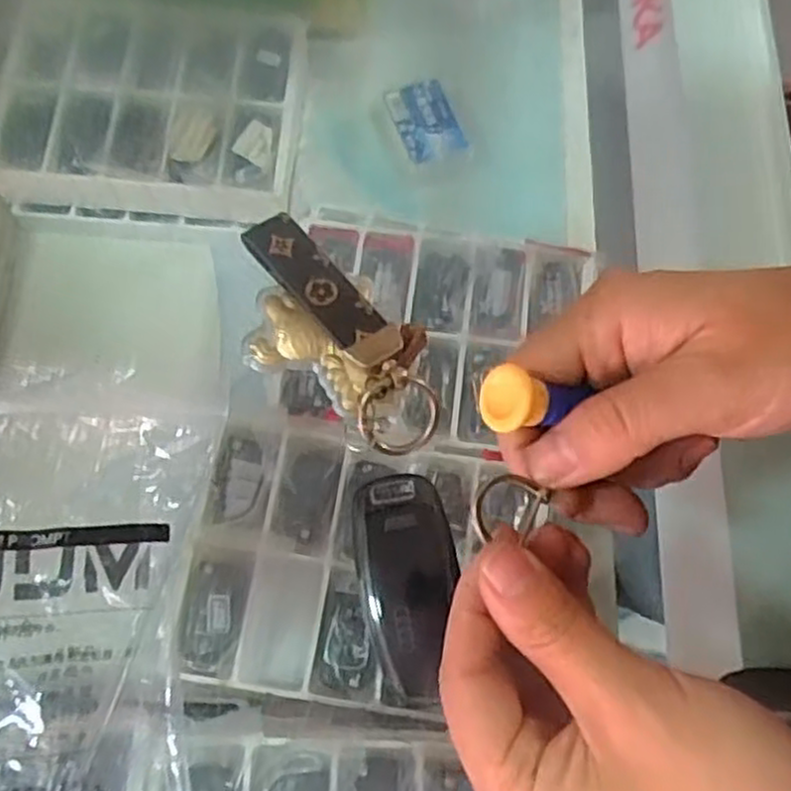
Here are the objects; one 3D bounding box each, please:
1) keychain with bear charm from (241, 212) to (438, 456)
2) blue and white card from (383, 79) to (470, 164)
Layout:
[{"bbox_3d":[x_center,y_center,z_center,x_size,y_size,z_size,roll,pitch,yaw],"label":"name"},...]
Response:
[{"bbox_3d":[-0.026,-0.023,0.294,0.109,0.024,0.049,42,74,12],"label":"keychain with bear charm"},{"bbox_3d":[0.027,-0.244,0.671,0.052,0.006,0.079,-21,75,-5],"label":"blue and white card"}]

